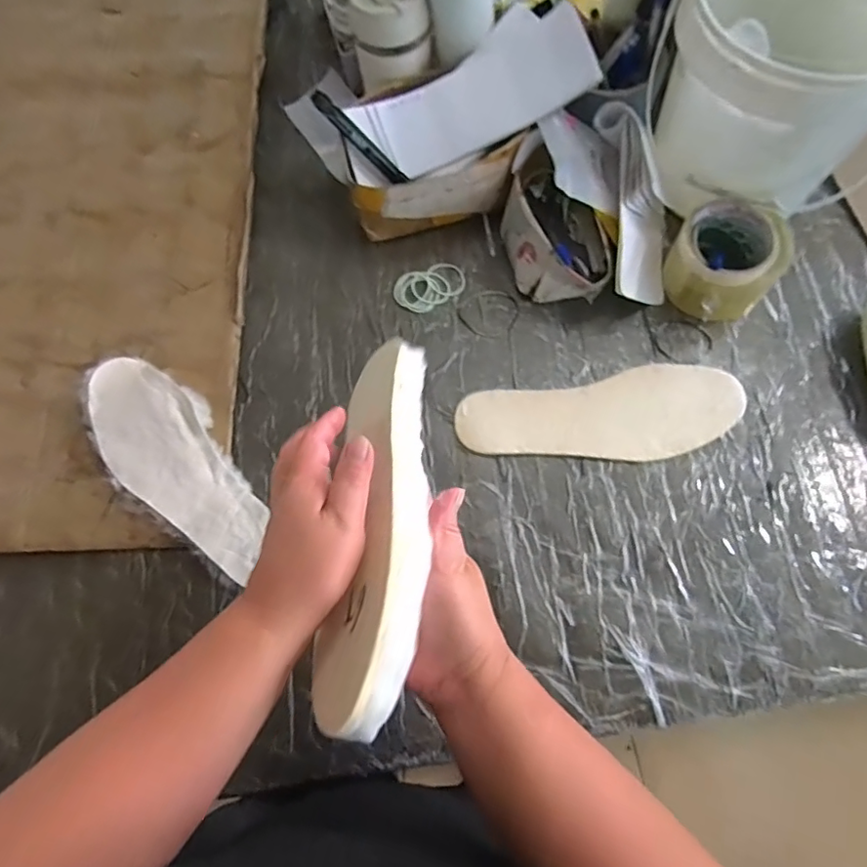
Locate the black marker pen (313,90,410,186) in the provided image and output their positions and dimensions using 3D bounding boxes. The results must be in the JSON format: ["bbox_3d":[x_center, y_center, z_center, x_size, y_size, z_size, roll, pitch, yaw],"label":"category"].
[{"bbox_3d":[-0.074,-0.297,0.566,0.125,0.012,0.017,44,79,0],"label":"black marker pen"}]

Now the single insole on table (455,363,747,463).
[{"bbox_3d":[0.164,-0.014,0.551,0.270,0.014,0.093,-10,72,0],"label":"single insole on table"}]

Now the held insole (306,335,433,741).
[{"bbox_3d":[-0.037,0.045,0.372,0.025,0.092,0.273,29,50,-33],"label":"held insole"}]

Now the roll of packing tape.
[{"bbox_3d":[0.290,-0.172,0.556,0.103,0.068,0.099,-1,72,3],"label":"roll of packing tape"}]

